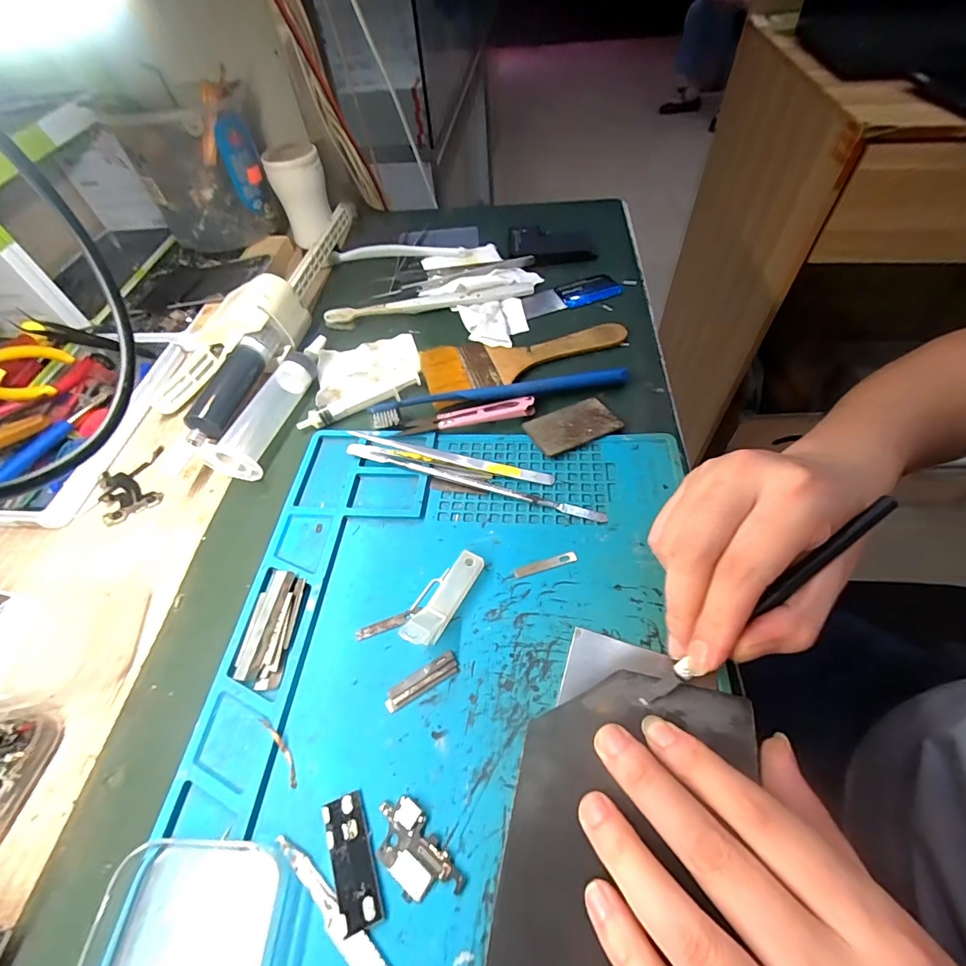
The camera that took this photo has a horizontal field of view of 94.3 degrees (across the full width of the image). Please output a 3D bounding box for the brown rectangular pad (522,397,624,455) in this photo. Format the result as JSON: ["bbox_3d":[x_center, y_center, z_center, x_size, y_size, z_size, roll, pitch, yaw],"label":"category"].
[{"bbox_3d":[0.061,-0.039,0.305,0.059,0.004,0.036,-24,56,-12],"label":"brown rectangular pad"}]

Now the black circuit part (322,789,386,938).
[{"bbox_3d":[-0.052,0.151,0.180,0.016,0.004,0.044,-23,56,-12],"label":"black circuit part"}]

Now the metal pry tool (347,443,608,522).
[{"bbox_3d":[-0.008,-0.002,0.283,0.169,0.009,0.010,14,57,14],"label":"metal pry tool"}]

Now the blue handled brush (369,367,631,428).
[{"bbox_3d":[0.013,-0.063,0.318,0.184,0.013,0.014,-10,54,-3],"label":"blue handled brush"}]

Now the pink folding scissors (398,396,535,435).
[{"bbox_3d":[-0.010,-0.048,0.313,0.091,0.006,0.020,-6,54,1],"label":"pink folding scissors"}]

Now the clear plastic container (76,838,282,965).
[{"bbox_3d":[-0.113,0.170,0.163,0.063,0.017,0.062,-2,54,4],"label":"clear plastic container"}]

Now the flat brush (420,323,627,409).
[{"bbox_3d":[0.030,-0.105,0.352,0.158,0.006,0.065,-23,56,-11],"label":"flat brush"}]

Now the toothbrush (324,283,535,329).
[{"bbox_3d":[-0.046,-0.160,0.399,0.184,0.011,0.014,-11,54,-3],"label":"toothbrush"}]

